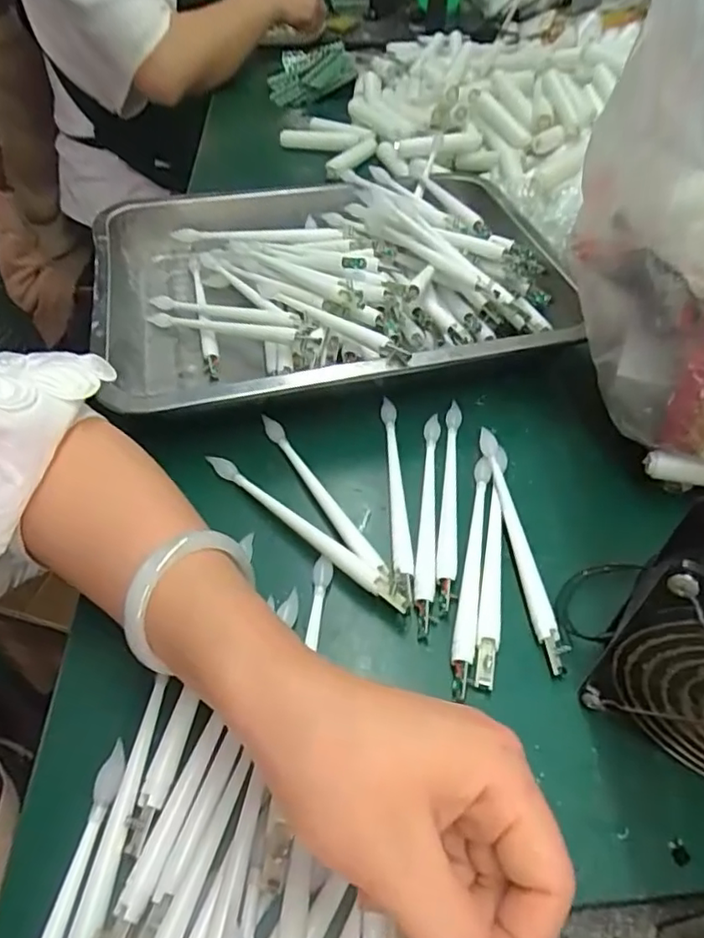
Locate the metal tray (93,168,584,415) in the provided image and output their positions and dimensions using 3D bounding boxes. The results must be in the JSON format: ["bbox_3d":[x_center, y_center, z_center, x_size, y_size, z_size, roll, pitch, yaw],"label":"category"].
[{"bbox_3d":[-0.011,-0.139,0.475,0.340,0.065,0.240,-11,50,-9],"label":"metal tray"}]

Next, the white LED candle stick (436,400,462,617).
[{"bbox_3d":[0.059,0.017,0.374,0.011,0.010,0.156,5,49,5],"label":"white LED candle stick"}]

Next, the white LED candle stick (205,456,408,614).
[{"bbox_3d":[-0.028,0.031,0.351,0.151,0.008,0.014,34,57,27],"label":"white LED candle stick"}]

